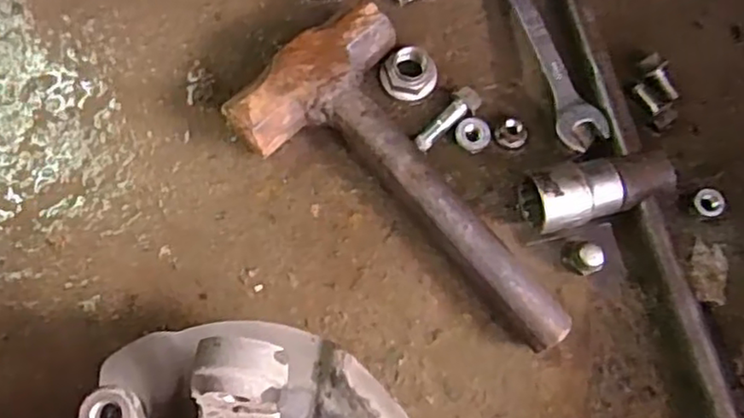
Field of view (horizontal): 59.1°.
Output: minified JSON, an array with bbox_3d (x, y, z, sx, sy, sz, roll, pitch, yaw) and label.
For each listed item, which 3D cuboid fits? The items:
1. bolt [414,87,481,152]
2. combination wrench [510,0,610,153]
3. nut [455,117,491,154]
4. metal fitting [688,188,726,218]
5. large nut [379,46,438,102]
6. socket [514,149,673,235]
[{"bbox_3d":[0.054,-0.063,0.466,0.056,0.016,0.017,-42,79,-10],"label":"bolt"},{"bbox_3d":[0.121,-0.137,0.478,0.034,0.009,0.200,-15,70,-2],"label":"combination wrench"},{"bbox_3d":[0.071,-0.052,0.465,0.024,0.011,0.022,0,76,0],"label":"nut"},{"bbox_3d":[0.231,-0.004,0.452,0.019,0.013,0.021,-28,77,-6],"label":"metal fitting"},{"bbox_3d":[0.026,-0.095,0.471,0.035,0.023,0.035,0,76,0],"label":"large nut"},{"bbox_3d":[0.152,-0.014,0.439,0.098,0.037,0.041,-15,76,-3],"label":"socket"}]

